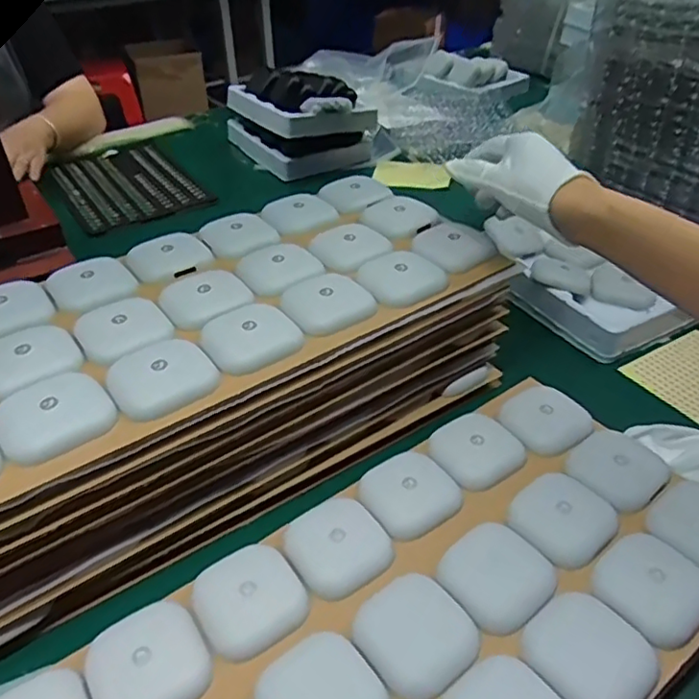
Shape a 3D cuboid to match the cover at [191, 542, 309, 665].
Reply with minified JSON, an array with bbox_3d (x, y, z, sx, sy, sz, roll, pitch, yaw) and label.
[{"bbox_3d":[-0.063,0.153,0.382,0.064,0.008,0.066,-28,44,-29],"label":"cover"}]

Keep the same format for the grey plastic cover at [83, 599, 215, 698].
[{"bbox_3d":[-0.116,0.181,0.353,0.064,0.015,0.062,-24,42,-26],"label":"grey plastic cover"}]

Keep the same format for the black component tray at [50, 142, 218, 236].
[{"bbox_3d":[-0.352,-0.261,0.960,0.184,0.019,0.285,-25,38,-22],"label":"black component tray"}]

